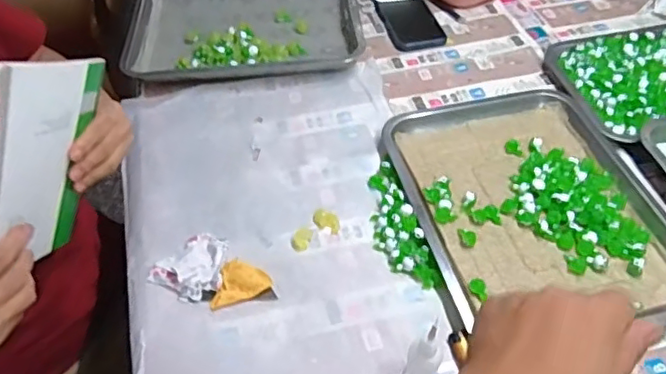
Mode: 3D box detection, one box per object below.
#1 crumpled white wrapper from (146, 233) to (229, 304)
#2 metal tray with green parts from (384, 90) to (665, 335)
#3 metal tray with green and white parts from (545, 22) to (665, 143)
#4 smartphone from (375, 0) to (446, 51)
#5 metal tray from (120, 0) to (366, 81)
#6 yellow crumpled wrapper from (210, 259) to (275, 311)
[{"bbox_3d":[-0.148,0.083,0.646,0.074,0.010,0.079,-3,48,3],"label":"crumpled white wrapper"},{"bbox_3d":[0.226,0.011,0.688,0.267,0.025,0.352,-13,48,-6],"label":"metal tray with green parts"},{"bbox_3d":[0.466,-0.168,0.821,0.307,0.022,0.199,-16,48,-9],"label":"metal tray with green and white parts"},{"bbox_3d":[0.119,-0.268,0.951,0.076,0.009,0.160,-11,48,-4],"label":"smartphone"},{"bbox_3d":[-0.136,-0.257,0.944,0.349,0.043,0.263,-6,48,0],"label":"metal tray"},{"bbox_3d":[-0.098,0.097,0.621,0.064,0.015,0.041,-18,49,-10],"label":"yellow crumpled wrapper"}]

